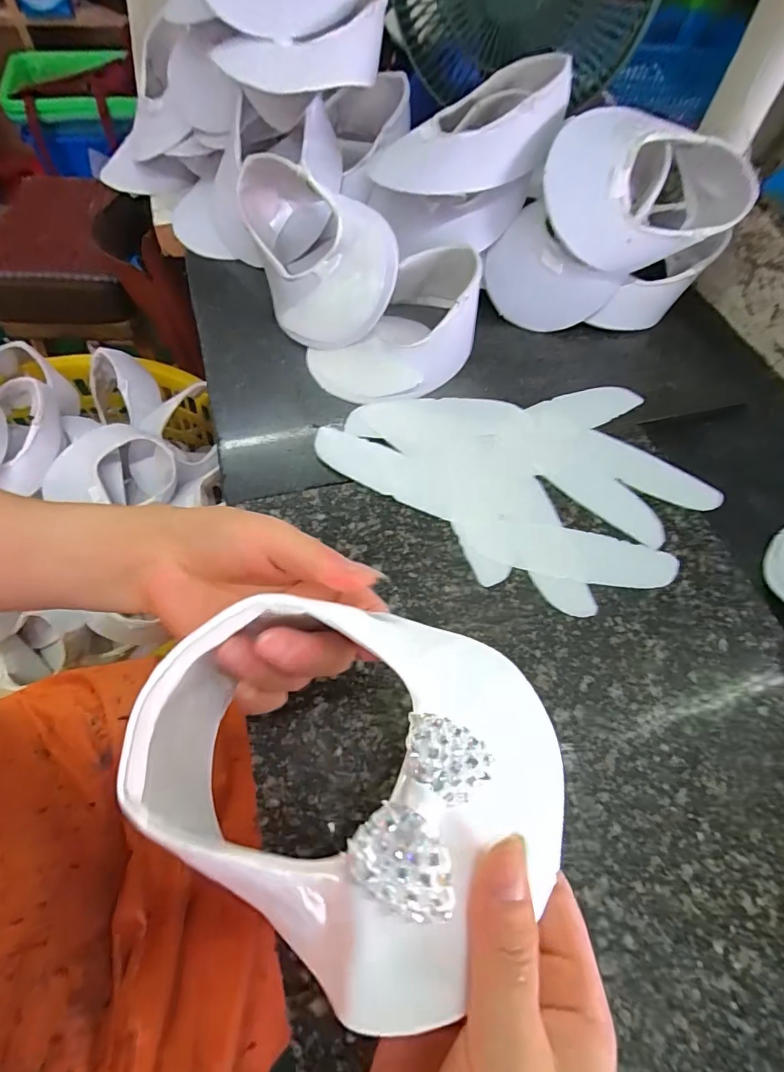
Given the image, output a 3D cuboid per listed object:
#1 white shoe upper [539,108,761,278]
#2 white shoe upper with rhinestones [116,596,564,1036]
[{"bbox_3d":[0.202,-0.284,0.406,0.156,0.082,0.071,7,59,-2],"label":"white shoe upper"},{"bbox_3d":[-0.012,0.081,0.187,0.155,0.044,0.121,33,63,15],"label":"white shoe upper with rhinestones"}]

